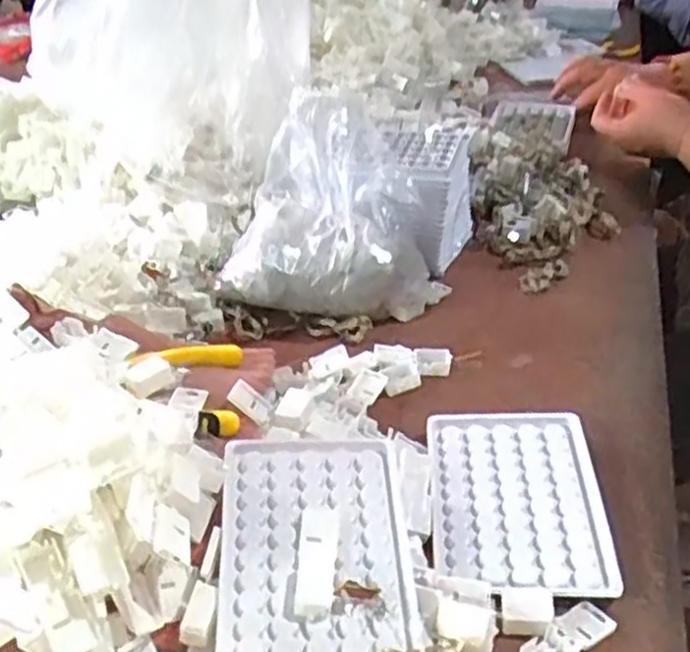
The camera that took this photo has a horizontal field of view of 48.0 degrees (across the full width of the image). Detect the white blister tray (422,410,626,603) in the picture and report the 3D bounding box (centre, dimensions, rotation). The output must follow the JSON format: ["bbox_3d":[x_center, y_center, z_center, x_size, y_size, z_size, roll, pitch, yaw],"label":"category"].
[{"bbox_3d":[0.097,0.095,0.439,0.094,0.014,0.126,0,35,4],"label":"white blister tray"}]

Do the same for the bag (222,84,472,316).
[{"bbox_3d":[0.008,-0.110,0.621,0.149,0.153,0.189,13,37,20],"label":"bag"}]

